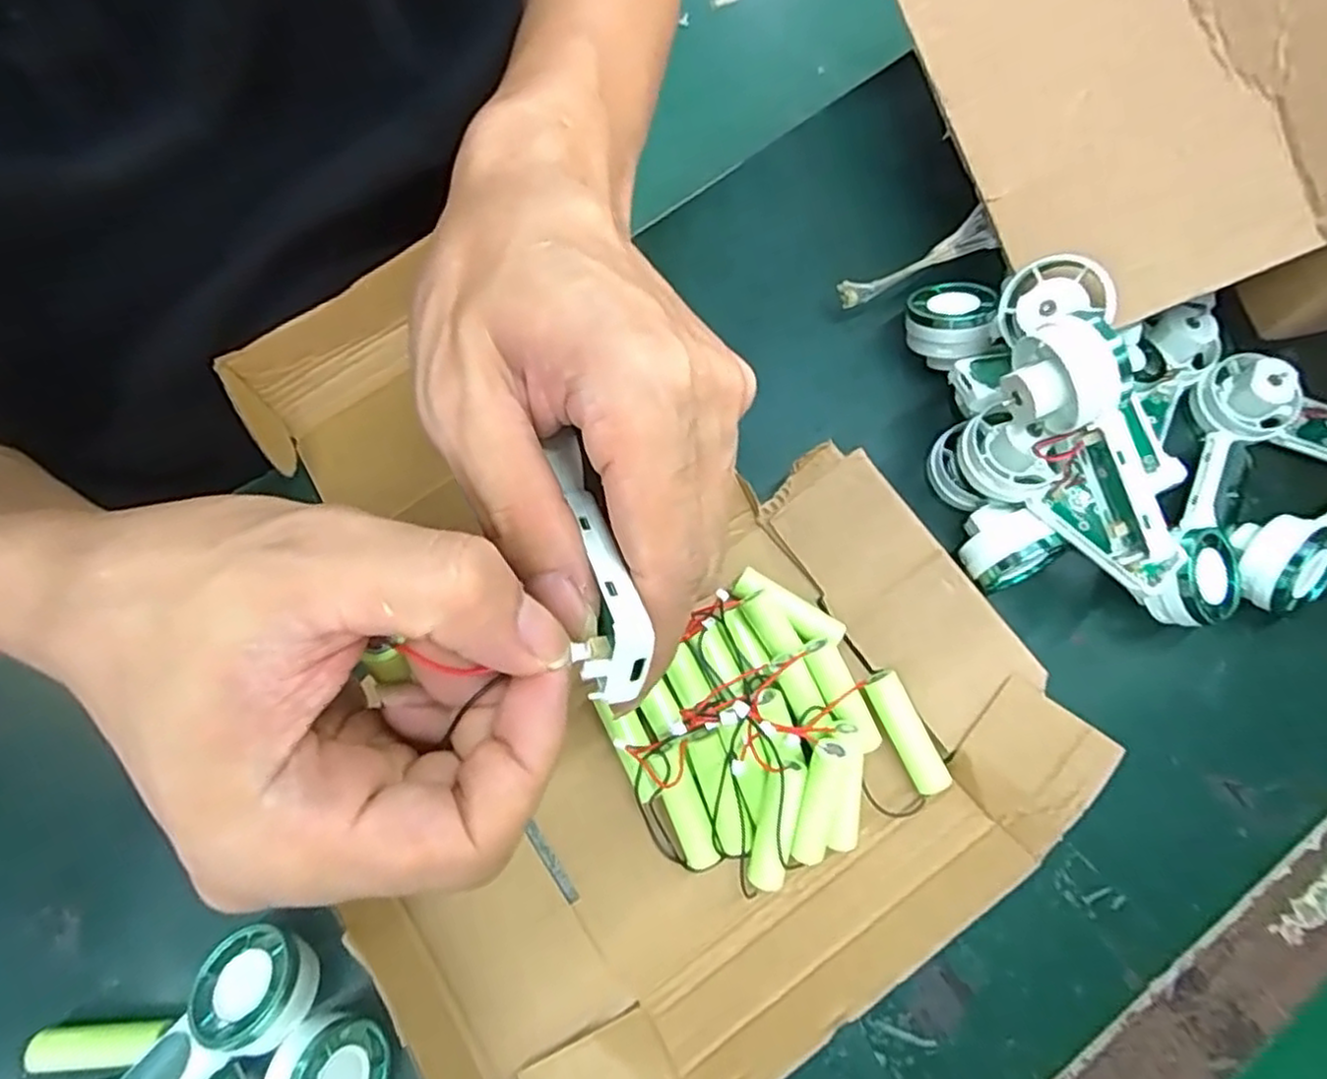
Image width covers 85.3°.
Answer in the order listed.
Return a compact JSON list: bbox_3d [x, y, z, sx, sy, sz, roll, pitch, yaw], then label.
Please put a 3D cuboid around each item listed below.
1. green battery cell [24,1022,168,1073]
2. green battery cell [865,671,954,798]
[{"bbox_3d":[-0.215,0.192,0.274,0.049,0.011,0.012,-2,77,0],"label":"green battery cell"},{"bbox_3d":[0.098,0.078,0.291,0.013,0.013,0.051,-26,78,-5],"label":"green battery cell"}]

